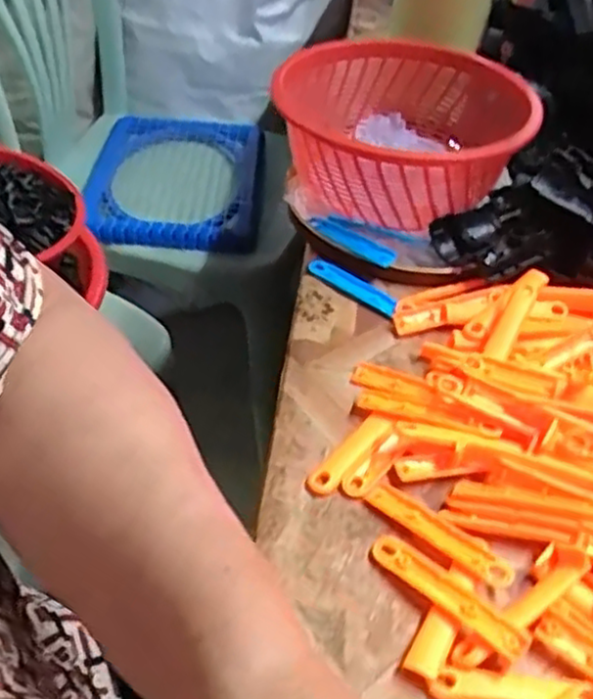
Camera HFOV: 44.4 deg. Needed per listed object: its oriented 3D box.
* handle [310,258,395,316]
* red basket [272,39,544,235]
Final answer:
[{"bbox_3d":[0.037,-0.042,0.471,0.066,0.009,0.013,30,48,23],"label":"handle"},{"bbox_3d":[0.075,-0.151,0.529,0.174,0.089,0.191,22,45,15],"label":"red basket"}]

